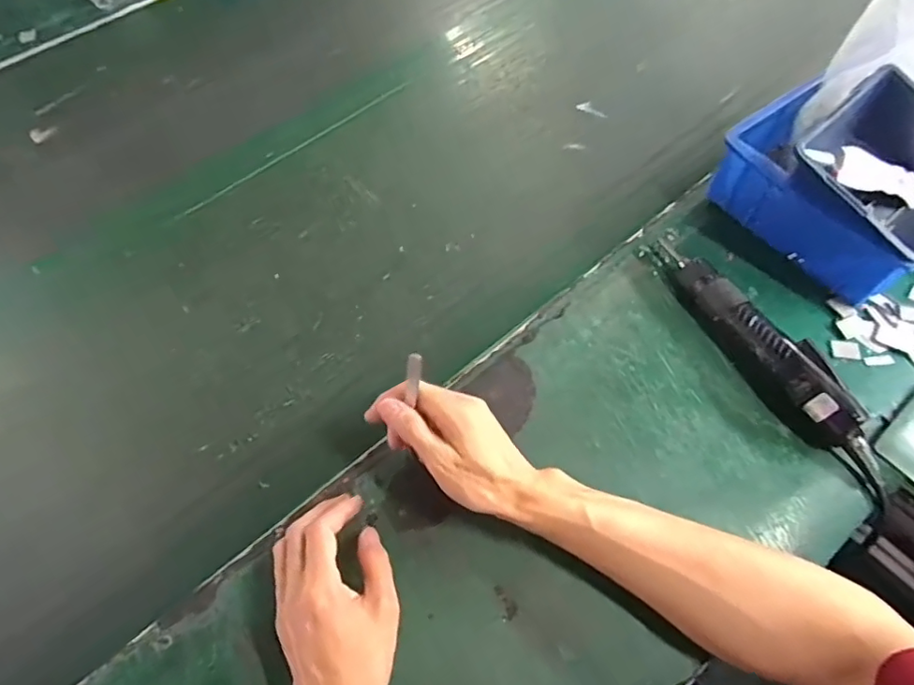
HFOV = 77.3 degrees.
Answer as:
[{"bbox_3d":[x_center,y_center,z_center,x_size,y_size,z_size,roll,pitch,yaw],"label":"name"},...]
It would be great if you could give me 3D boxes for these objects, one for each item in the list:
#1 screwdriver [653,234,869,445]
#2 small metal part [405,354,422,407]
[{"bbox_3d":[0.263,-0.012,0.522,0.041,0.045,0.243,-24,62,-13],"label":"screwdriver"},{"bbox_3d":[-0.031,0.024,0.412,0.010,0.039,0.004,14,27,11],"label":"small metal part"}]

